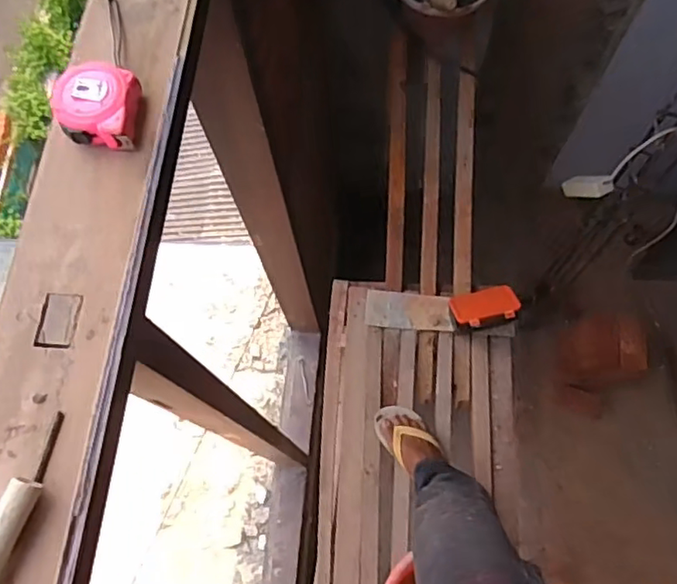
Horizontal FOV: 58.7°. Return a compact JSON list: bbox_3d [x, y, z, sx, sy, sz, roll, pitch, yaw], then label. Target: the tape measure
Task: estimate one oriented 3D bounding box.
[{"bbox_3d":[-0.254,-0.200,0.633,0.083,0.036,0.089,3,71,3],"label":"tape measure"}]

